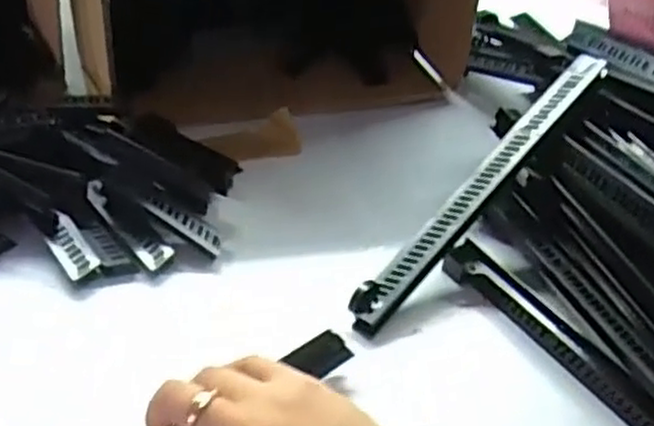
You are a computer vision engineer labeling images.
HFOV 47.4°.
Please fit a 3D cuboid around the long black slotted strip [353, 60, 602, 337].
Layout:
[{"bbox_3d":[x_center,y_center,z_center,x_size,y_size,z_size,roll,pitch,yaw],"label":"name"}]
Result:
[{"bbox_3d":[0.117,-0.023,0.538,0.027,0.019,0.289,34,65,27],"label":"long black slotted strip"}]

